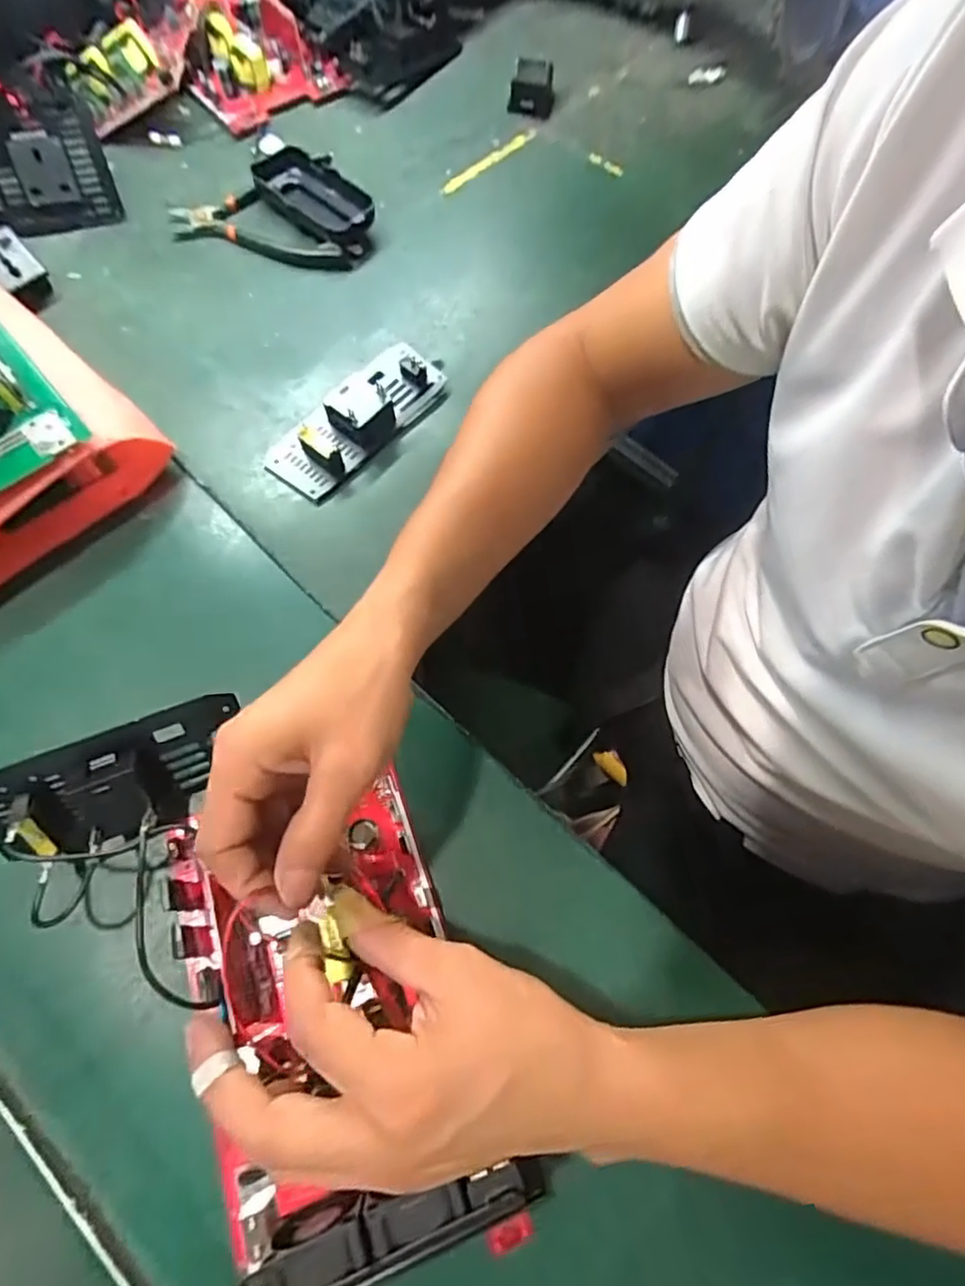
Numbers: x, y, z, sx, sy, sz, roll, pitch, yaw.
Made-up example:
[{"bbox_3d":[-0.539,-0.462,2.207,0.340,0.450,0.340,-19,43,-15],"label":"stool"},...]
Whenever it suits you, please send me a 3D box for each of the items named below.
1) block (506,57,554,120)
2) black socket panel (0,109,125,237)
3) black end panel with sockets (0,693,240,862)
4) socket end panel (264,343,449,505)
[{"bbox_3d":[0.047,-0.525,0.583,0.040,0.029,0.042,9,68,1],"label":"block"},{"bbox_3d":[-0.395,-0.370,0.490,0.185,0.075,0.028,-11,34,-10],"label":"black socket panel"},{"bbox_3d":[-0.195,0.074,0.325,0.135,0.033,0.054,-20,101,-11],"label":"black end panel with sockets"},{"bbox_3d":[-0.088,-0.169,0.446,0.058,0.029,0.148,41,72,13],"label":"socket end panel"}]

